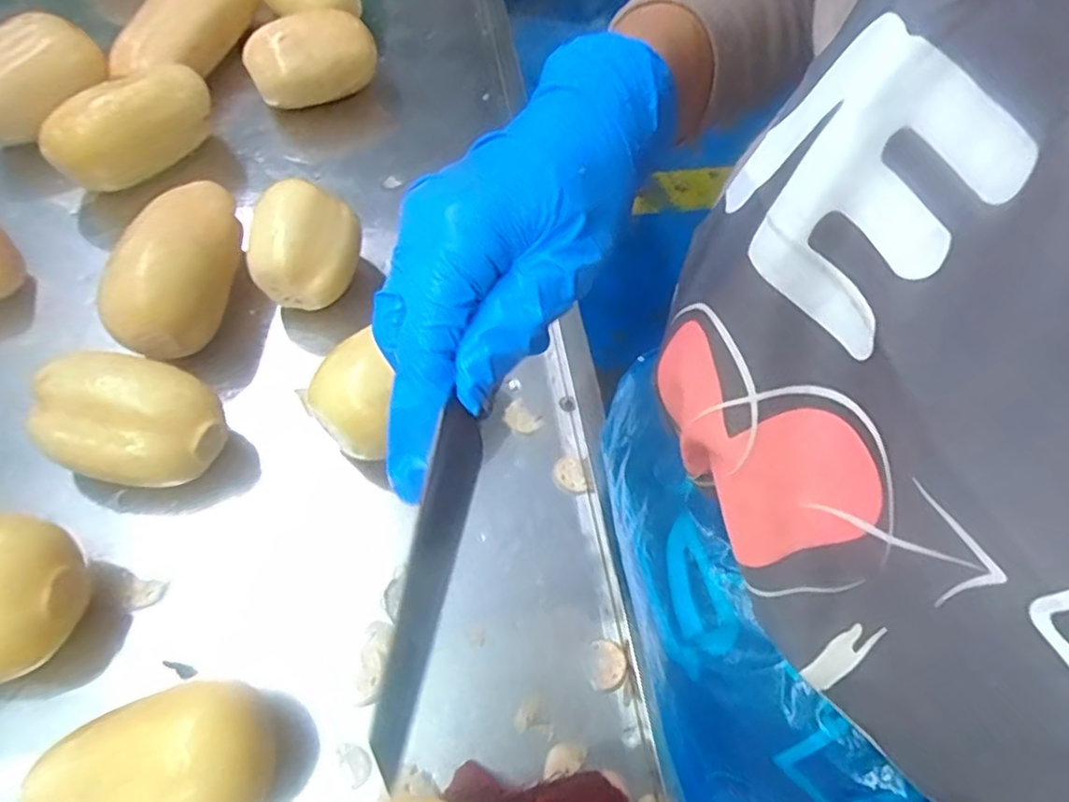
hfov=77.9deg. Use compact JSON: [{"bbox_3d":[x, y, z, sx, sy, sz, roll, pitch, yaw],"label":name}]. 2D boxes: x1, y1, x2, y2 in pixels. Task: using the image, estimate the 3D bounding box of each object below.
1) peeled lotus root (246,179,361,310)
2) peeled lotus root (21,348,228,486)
[{"bbox_3d":[-0.156,-0.099,0.463,0.078,0.081,0.065,-22,66,-15],"label":"peeled lotus root"},{"bbox_3d":[-0.243,0.014,0.401,0.099,0.062,0.075,23,63,7],"label":"peeled lotus root"}]

